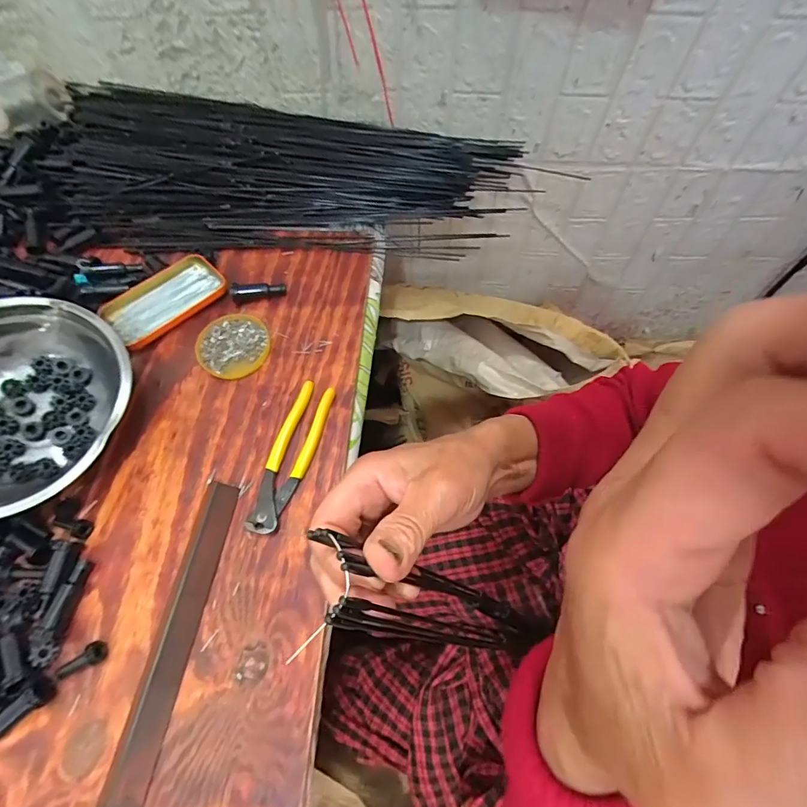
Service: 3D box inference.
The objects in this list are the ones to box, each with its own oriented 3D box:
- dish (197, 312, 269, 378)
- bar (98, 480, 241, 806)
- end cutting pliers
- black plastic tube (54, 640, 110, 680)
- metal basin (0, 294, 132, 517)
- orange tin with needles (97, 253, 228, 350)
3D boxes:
[{"bbox_3d":[-0.202,-0.068,0.501,0.082,0.014,0.082,1,63,-3],"label":"dish"},{"bbox_3d":[-0.196,0.200,0.367,0.032,0.015,0.261,8,63,1],"label":"bar"},{"bbox_3d":[-0.117,0.052,0.439,0.043,0.017,0.163,16,63,5],"label":"end cutting pliers"},{"bbox_3d":[-0.277,0.221,0.360,0.042,0.018,0.016,-31,68,-2],"label":"black plastic tube"},{"bbox_3d":[-0.380,0.001,0.418,0.182,0.066,0.220,5,69,-24],"label":"metal basin"},{"bbox_3d":[-0.292,-0.128,0.524,0.137,0.021,0.082,-38,71,-20],"label":"orange tin with needles"}]

